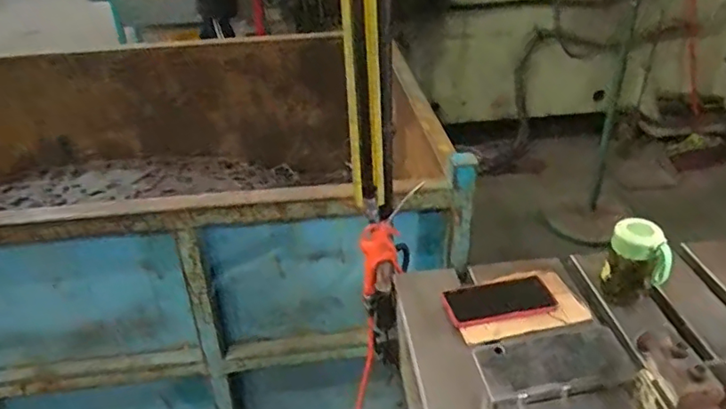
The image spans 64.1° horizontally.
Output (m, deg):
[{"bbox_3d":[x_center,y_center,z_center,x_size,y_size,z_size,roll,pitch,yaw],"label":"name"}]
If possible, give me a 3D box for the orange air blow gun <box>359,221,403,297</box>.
[{"bbox_3d":[0.031,0.090,1.002,0.070,0.134,0.029,-21,38,-27],"label":"orange air blow gun"}]

